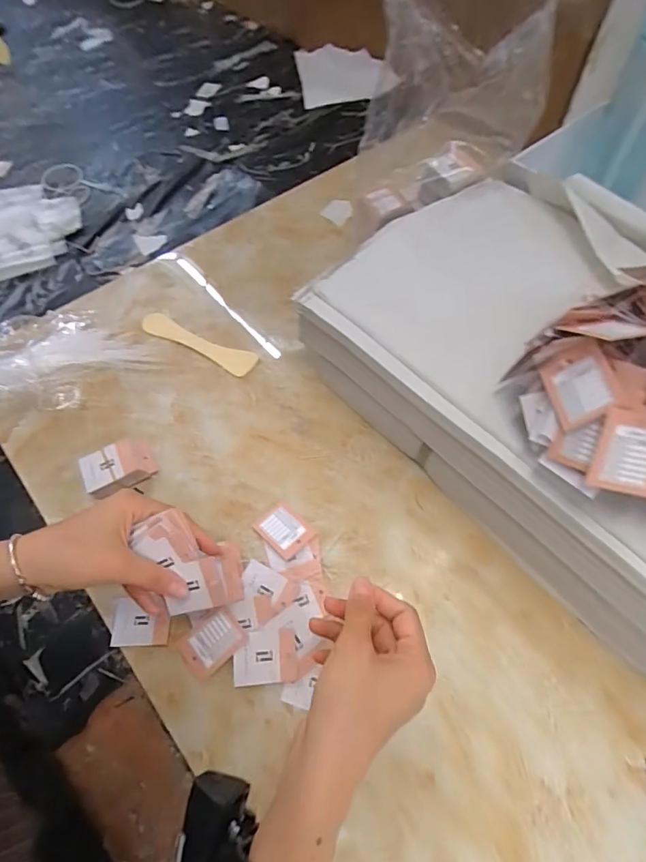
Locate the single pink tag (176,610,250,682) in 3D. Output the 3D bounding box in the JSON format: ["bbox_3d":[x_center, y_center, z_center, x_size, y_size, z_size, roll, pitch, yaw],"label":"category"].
[{"bbox_3d":[-0.089,0.171,0.383,0.047,0.004,0.037,-42,73,-12],"label":"single pink tag"}]

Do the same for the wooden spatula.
[{"bbox_3d":[-0.147,-0.103,0.549,0.151,0.004,0.030,25,64,14],"label":"wooden spatula"}]

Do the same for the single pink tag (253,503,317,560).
[{"bbox_3d":[-0.035,0.091,0.435,0.047,0.006,0.037,37,63,26],"label":"single pink tag"}]

